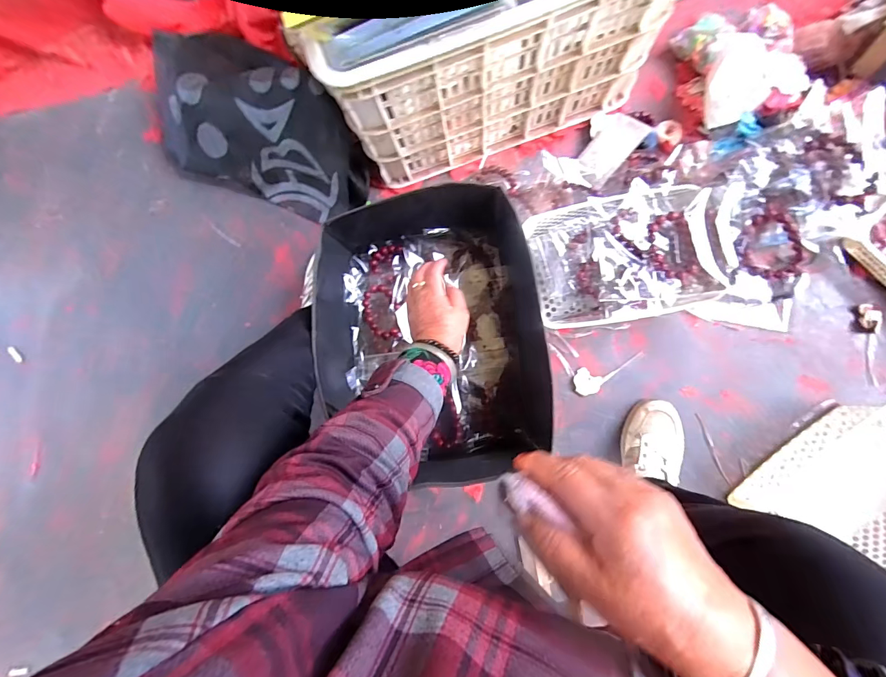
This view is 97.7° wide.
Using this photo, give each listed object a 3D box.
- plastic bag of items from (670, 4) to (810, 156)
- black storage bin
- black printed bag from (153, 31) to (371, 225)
[{"bbox_3d":[0.511,-0.447,0.662,0.164,0.089,0.231,-14,86,4],"label":"plastic bag of items"},{"bbox_3d":[-0.019,0.004,0.633,0.325,0.168,0.437,-9,86,5],"label":"black storage bin"},{"bbox_3d":[-0.326,-0.388,0.697,0.417,0.150,0.239,19,89,6],"label":"black printed bag"}]

